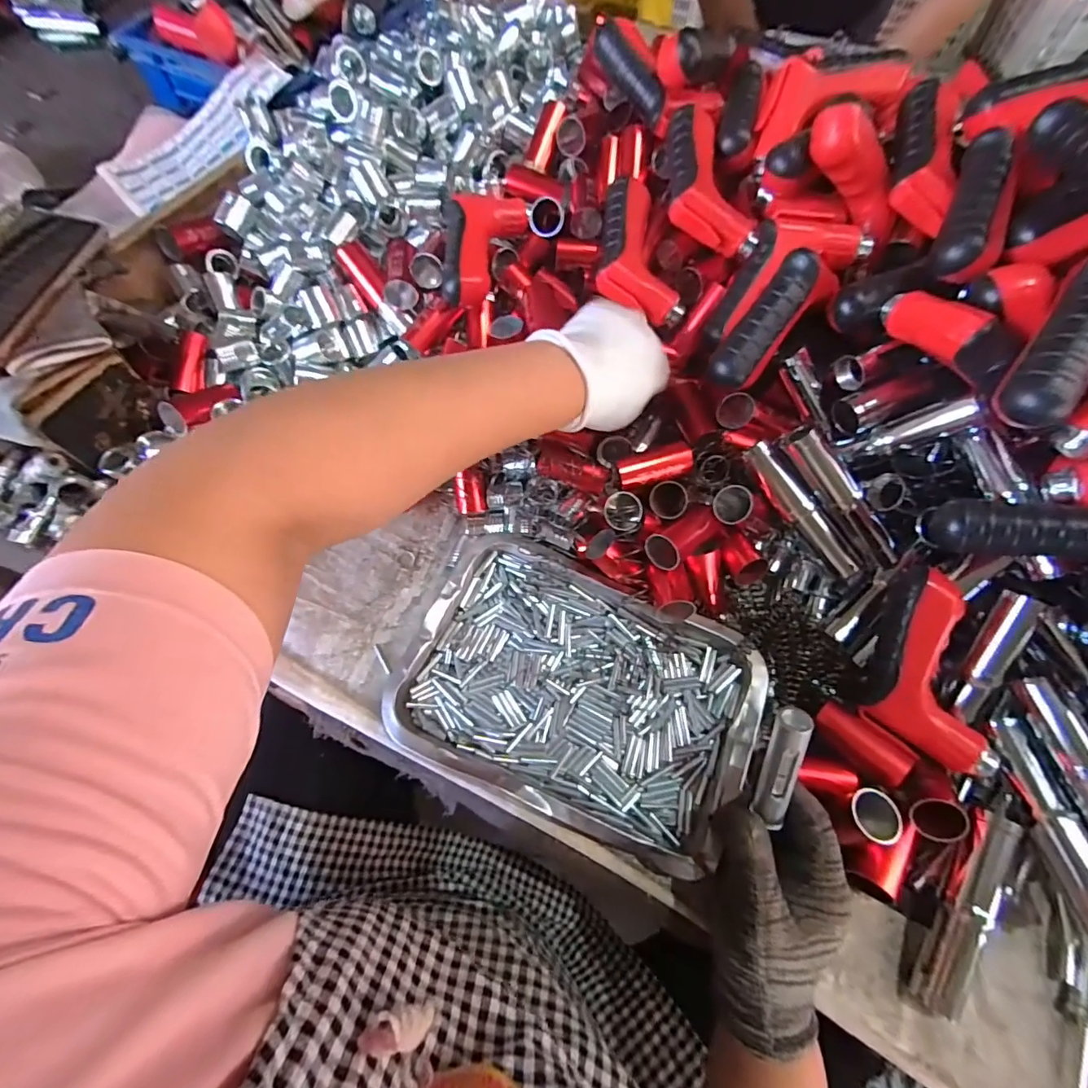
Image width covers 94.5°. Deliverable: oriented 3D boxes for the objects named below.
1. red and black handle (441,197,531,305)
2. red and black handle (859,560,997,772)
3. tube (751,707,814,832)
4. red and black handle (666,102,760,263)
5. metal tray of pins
[{"bbox_3d":[-0.052,-0.269,0.452,0.074,0.033,0.116,-2,65,-1],"label":"red and black handle"},{"bbox_3d":[0.255,0.085,0.342,0.056,0.032,0.132,-5,89,-3],"label":"red and black handle"},{"bbox_3d":[0.133,0.129,0.284,0.018,0.079,0.013,2,24,0],"label":"tube"},{"bbox_3d":[0.139,-0.318,0.444,0.069,0.030,0.134,-12,85,-6],"label":"red and black handle"},{"bbox_3d":[0.026,0.107,0.382,0.254,0.028,0.172,21,67,9],"label":"metal tray of pins"}]

